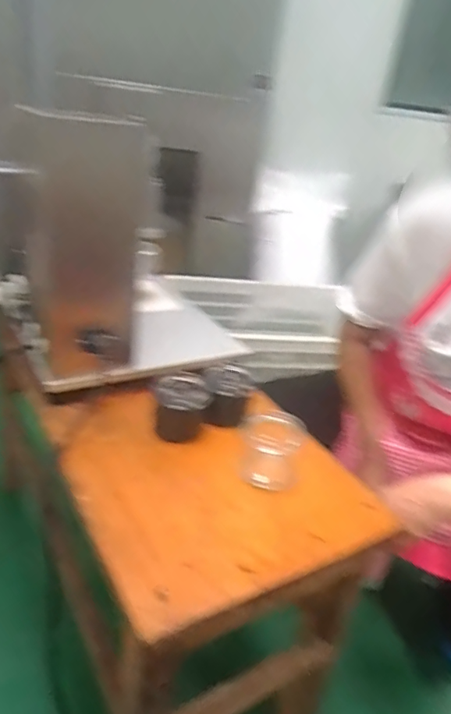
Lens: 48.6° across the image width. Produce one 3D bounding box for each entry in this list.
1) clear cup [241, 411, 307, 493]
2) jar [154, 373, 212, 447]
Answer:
[{"bbox_3d":[0.052,0.103,0.573,0.070,0.061,0.065,8,26,5],"label":"clear cup"},{"bbox_3d":[-0.053,0.061,0.619,0.065,0.062,0.069,3,26,-4],"label":"jar"}]

